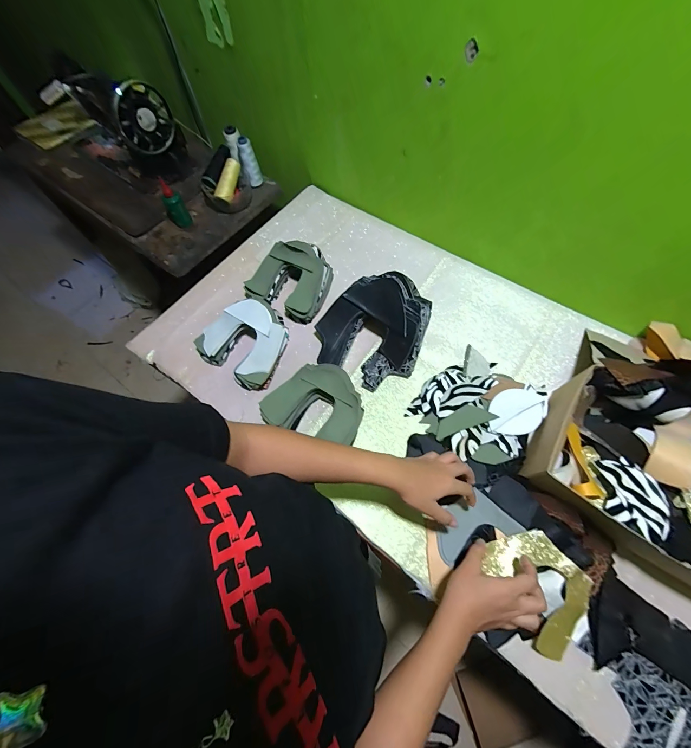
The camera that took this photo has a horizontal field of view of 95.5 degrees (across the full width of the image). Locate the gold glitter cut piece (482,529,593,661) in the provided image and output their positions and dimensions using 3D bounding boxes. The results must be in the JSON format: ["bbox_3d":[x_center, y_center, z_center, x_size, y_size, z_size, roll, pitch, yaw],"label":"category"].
[{"bbox_3d":[0.278,0.298,0.434,0.105,0.020,0.150,-33,73,8],"label":"gold glitter cut piece"}]

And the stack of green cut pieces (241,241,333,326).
[{"bbox_3d":[-0.119,-0.212,0.682,0.166,0.080,0.154,23,68,12],"label":"stack of green cut pieces"}]

